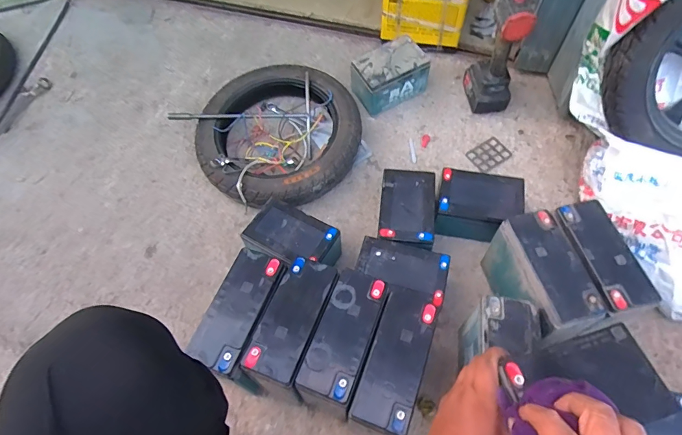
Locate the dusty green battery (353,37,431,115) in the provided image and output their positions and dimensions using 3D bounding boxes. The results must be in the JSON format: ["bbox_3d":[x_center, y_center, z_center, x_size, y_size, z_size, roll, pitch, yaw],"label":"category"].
[{"bbox_3d":[0.110,-0.317,0.932,0.157,0.108,0.108,-25,64,-10],"label":"dusty green battery"}]

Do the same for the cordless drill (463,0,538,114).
[{"bbox_3d":[0.323,-0.357,0.848,0.072,0.241,0.147,0,56,0],"label":"cordless drill"}]

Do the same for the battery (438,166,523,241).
[{"bbox_3d":[0.256,-0.015,0.775,0.147,0.101,0.116,12,59,8],"label":"battery"}]

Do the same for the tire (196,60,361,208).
[{"bbox_3d":[-0.133,-0.185,0.891,0.339,0.096,0.345,0,56,0],"label":"tire"}]

